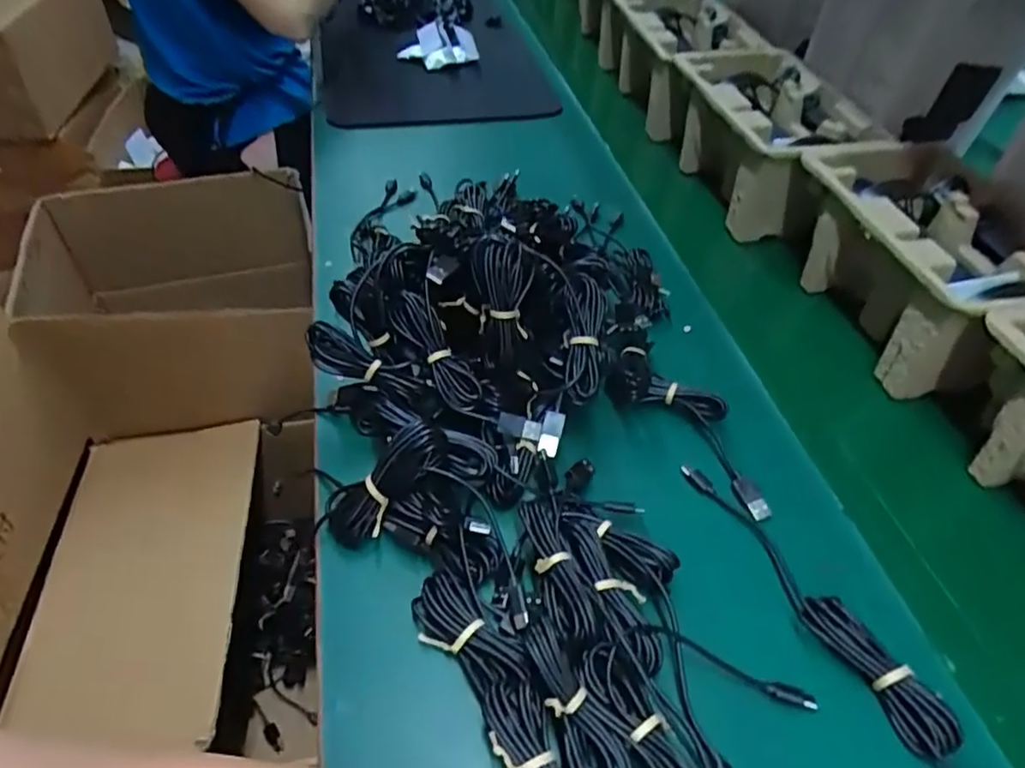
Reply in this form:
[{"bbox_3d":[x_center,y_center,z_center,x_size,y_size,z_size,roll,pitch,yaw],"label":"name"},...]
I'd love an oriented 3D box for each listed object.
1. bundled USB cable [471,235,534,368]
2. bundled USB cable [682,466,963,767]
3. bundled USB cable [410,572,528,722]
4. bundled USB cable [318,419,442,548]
[{"bbox_3d":[-0.007,-0.058,0.452,0.040,0.087,0.042,-1,15,-3],"label":"bundled USB cable"},{"bbox_3d":[0.187,0.139,0.377,0.027,0.025,0.246,-22,48,-23],"label":"bundled USB cable"},{"bbox_3d":[-0.025,0.139,0.358,0.040,0.016,0.078,-31,52,-30],"label":"bundled USB cable"},{"bbox_3d":[-0.082,0.063,0.407,0.091,0.022,0.038,-46,53,2],"label":"bundled USB cable"}]

